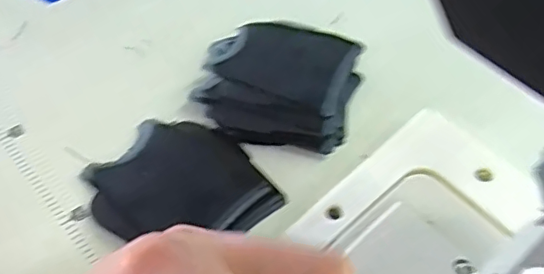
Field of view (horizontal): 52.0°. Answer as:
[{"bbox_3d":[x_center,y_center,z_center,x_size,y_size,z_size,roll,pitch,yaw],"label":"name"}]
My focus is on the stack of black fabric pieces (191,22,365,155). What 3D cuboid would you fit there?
[{"bbox_3d":[0.006,-0.049,0.485,0.130,0.033,0.125,10,52,4],"label":"stack of black fabric pieces"}]

